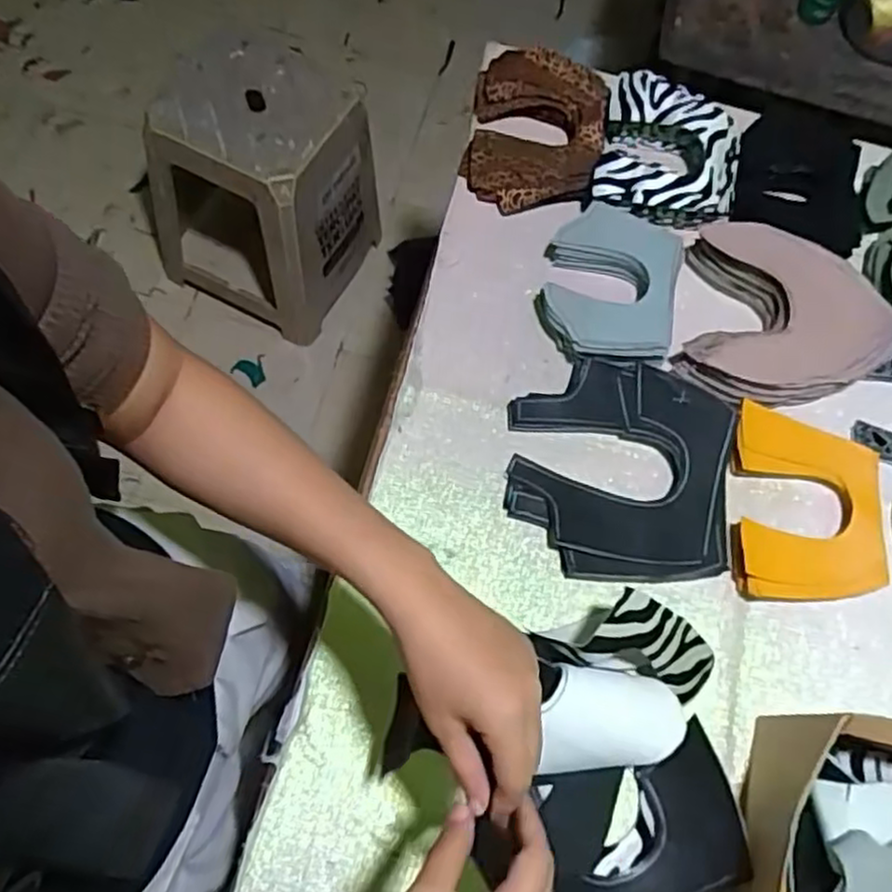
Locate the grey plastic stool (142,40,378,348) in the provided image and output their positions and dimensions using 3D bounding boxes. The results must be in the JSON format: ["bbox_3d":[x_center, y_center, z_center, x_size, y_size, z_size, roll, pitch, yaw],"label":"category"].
[{"bbox_3d":[-0.318,-0.469,1.360,0.327,0.389,0.297,23,67,3],"label":"grey plastic stool"}]

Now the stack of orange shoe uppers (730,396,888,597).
[{"bbox_3d":[0.307,0.052,0.618,0.123,0.028,0.164,10,66,1],"label":"stack of orange shoe uppers"}]

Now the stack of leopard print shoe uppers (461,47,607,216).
[{"bbox_3d":[0.091,-0.321,0.748,0.132,0.045,0.180,10,66,2],"label":"stack of leopard print shoe uppers"}]

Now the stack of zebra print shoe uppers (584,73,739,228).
[{"bbox_3d":[0.226,-0.292,0.741,0.143,0.055,0.160,15,66,1],"label":"stack of zebra print shoe uppers"}]

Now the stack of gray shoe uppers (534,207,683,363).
[{"bbox_3d":[0.153,-0.151,0.684,0.121,0.032,0.162,11,66,2],"label":"stack of gray shoe uppers"}]

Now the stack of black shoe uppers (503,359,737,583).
[{"bbox_3d":[0.148,0.018,0.619,0.187,0.019,0.190,5,66,-1],"label":"stack of black shoe uppers"}]

